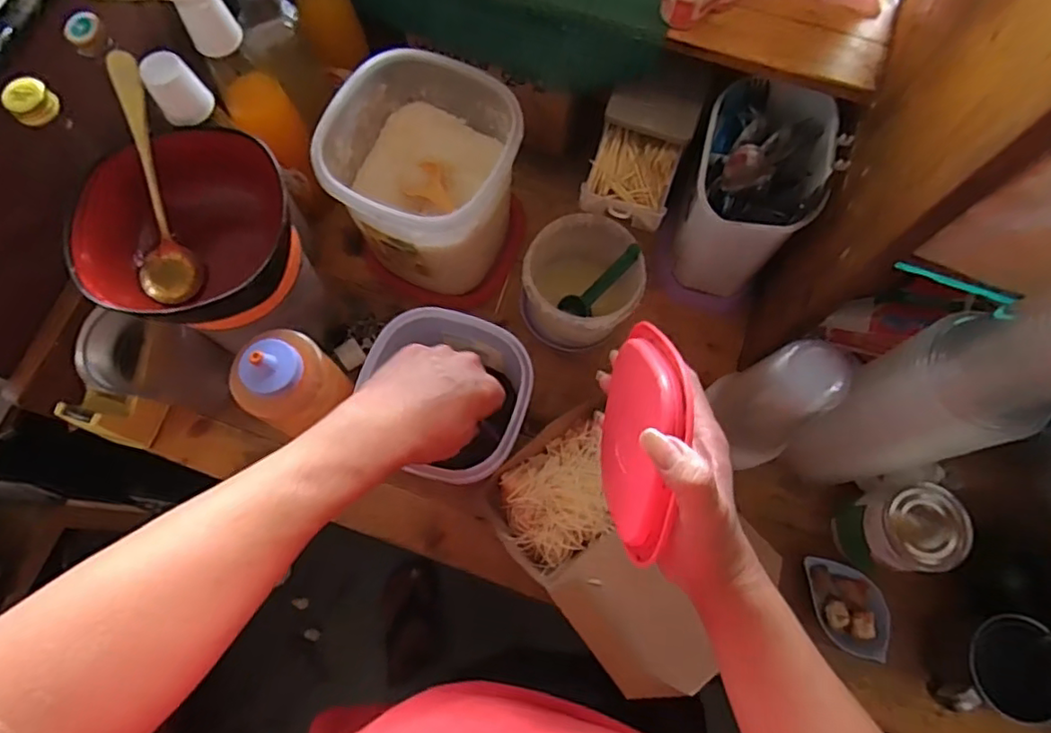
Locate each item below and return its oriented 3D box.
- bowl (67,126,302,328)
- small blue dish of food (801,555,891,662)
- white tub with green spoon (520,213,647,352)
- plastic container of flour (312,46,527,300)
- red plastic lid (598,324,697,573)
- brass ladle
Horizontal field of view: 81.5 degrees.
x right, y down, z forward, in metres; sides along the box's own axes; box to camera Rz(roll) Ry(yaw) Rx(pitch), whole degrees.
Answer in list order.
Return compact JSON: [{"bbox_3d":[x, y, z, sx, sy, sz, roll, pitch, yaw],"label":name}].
[{"bbox_3d":[-0.254,-0.101,0.476,0.147,0.077,0.135,0,74,0],"label":"bowl"},{"bbox_3d":[0.305,0.227,0.581,0.054,0.031,0.096,-18,75,-5],"label":"small blue dish of food"},{"bbox_3d":[0.059,-0.083,0.648,0.116,0.107,0.131,40,78,10],"label":"white tub with green spoon"},{"bbox_3d":[-0.096,-0.178,0.606,0.156,0.169,0.163,30,76,8],"label":"plastic container of flour"},{"bbox_3d":[0.069,0.046,0.378,0.012,0.116,0.119,5,42,-11],"label":"red plastic lid"},{"bbox_3d":[-0.282,-0.139,0.461,0.039,0.030,0.177,-2,108,-1],"label":"brass ladle"}]

